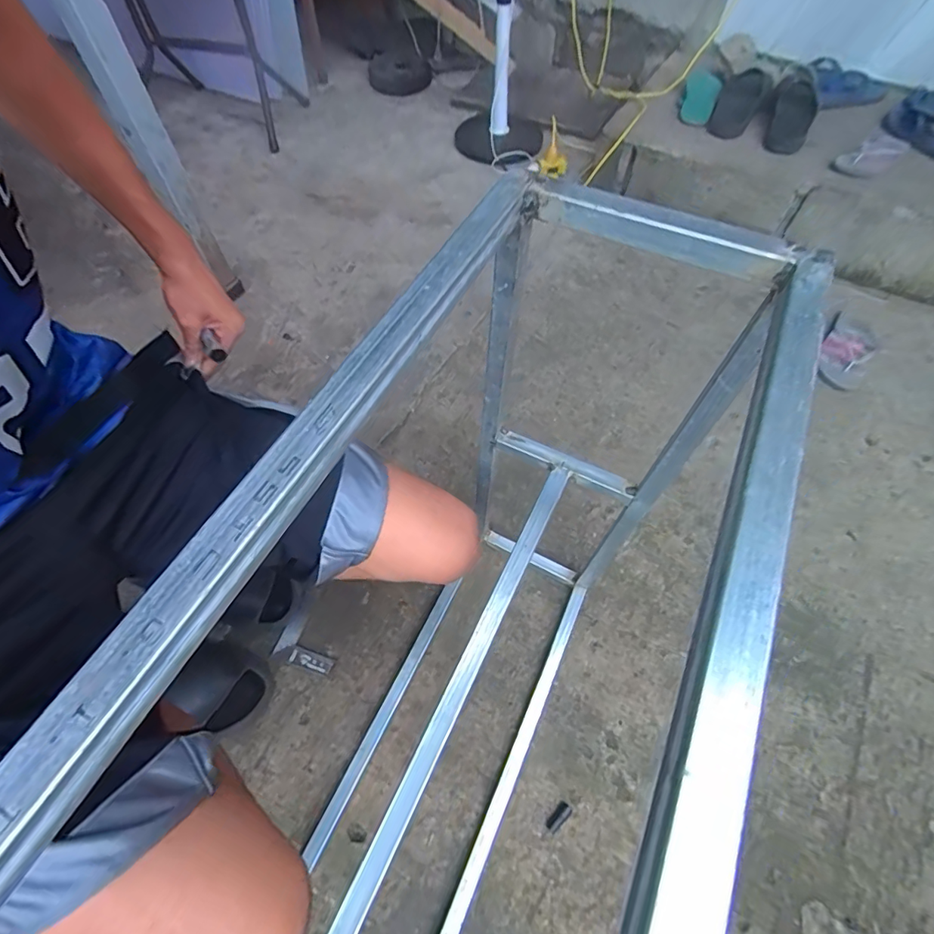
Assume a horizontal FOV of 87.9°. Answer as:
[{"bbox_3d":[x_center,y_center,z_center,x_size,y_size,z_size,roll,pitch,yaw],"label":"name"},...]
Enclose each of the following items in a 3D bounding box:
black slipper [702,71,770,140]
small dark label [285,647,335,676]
[{"bbox_3d":[0.703,-0.947,1.265,0.111,0.082,0.275,26,62,16],"label":"black slipper"},{"bbox_3d":[-0.237,0.294,0.731,0.067,0.012,0.027,15,60,10],"label":"small dark label"}]

